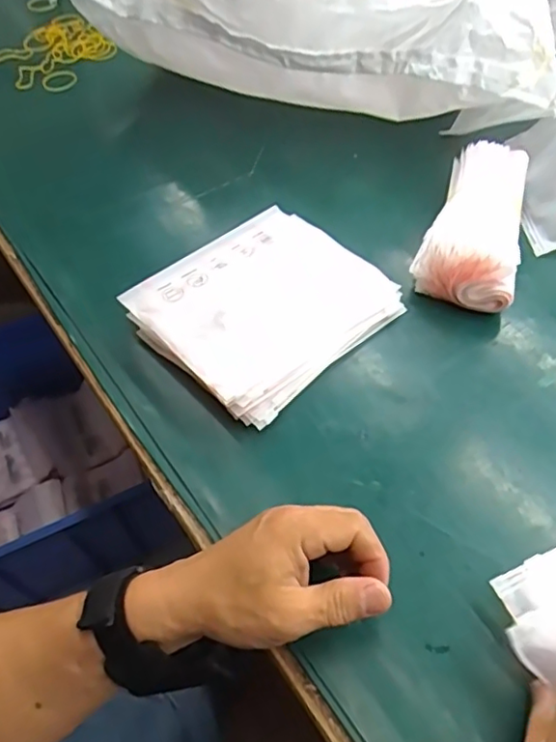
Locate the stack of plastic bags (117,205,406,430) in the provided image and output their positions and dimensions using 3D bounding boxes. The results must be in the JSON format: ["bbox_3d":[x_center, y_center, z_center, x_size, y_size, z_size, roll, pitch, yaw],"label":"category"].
[{"bbox_3d":[-0.008,-0.062,0.534,0.204,0.039,0.169,-39,60,-23],"label":"stack of plastic bags"}]

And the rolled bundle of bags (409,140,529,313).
[{"bbox_3d":[0.198,-0.145,0.573,0.085,0.066,0.195,18,56,16],"label":"rolled bundle of bags"}]

